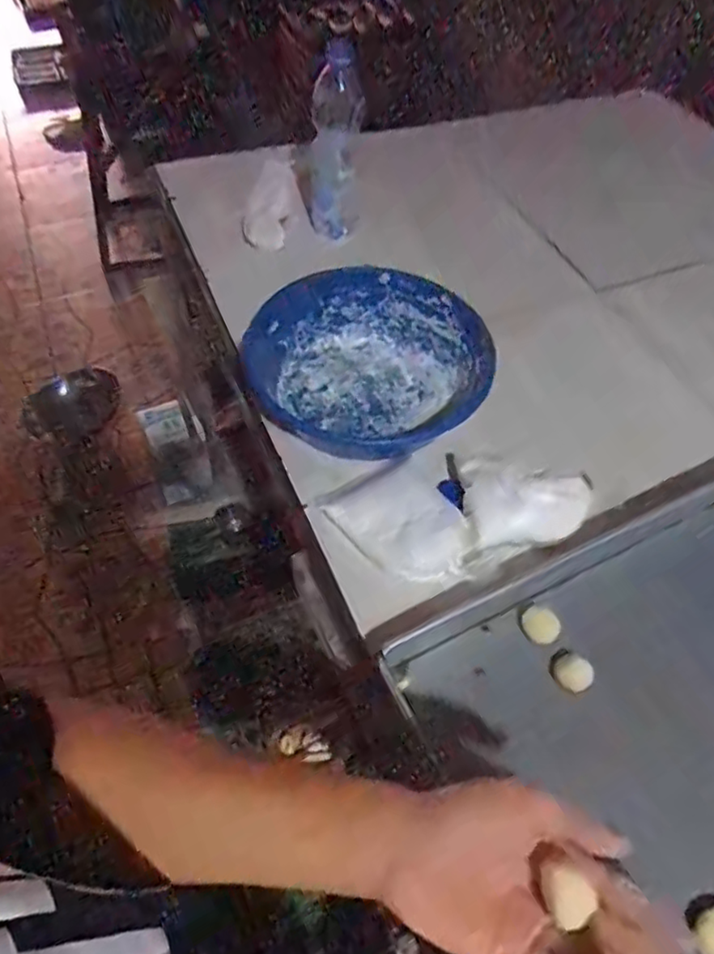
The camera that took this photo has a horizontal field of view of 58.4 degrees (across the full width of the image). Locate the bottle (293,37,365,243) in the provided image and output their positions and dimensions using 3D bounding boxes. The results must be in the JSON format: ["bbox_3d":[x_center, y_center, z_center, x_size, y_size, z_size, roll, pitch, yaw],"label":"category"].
[{"bbox_3d":[-0.037,-0.421,0.820,0.082,0.250,0.059,2,53,0],"label":"bottle"}]

